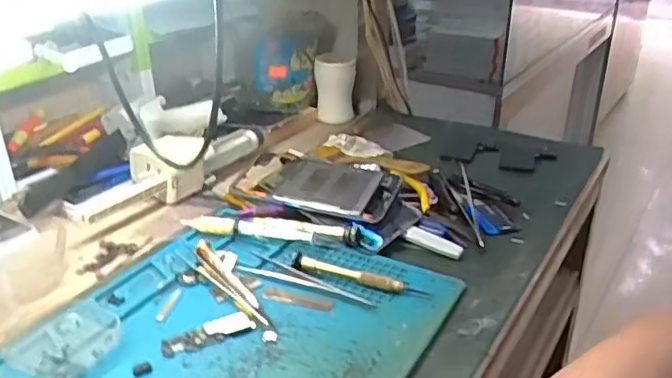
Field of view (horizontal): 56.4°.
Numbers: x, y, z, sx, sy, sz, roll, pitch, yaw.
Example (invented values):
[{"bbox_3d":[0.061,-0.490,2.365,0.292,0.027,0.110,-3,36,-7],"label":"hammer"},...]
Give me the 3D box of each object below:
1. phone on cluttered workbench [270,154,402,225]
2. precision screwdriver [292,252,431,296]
[{"bbox_3d":[-0.001,-0.003,0.608,0.126,0.014,0.082,14,43,22],"label":"phone on cluttered workbench"},{"bbox_3d":[0.018,0.070,0.507,0.114,0.010,0.015,10,28,18],"label":"precision screwdriver"}]

